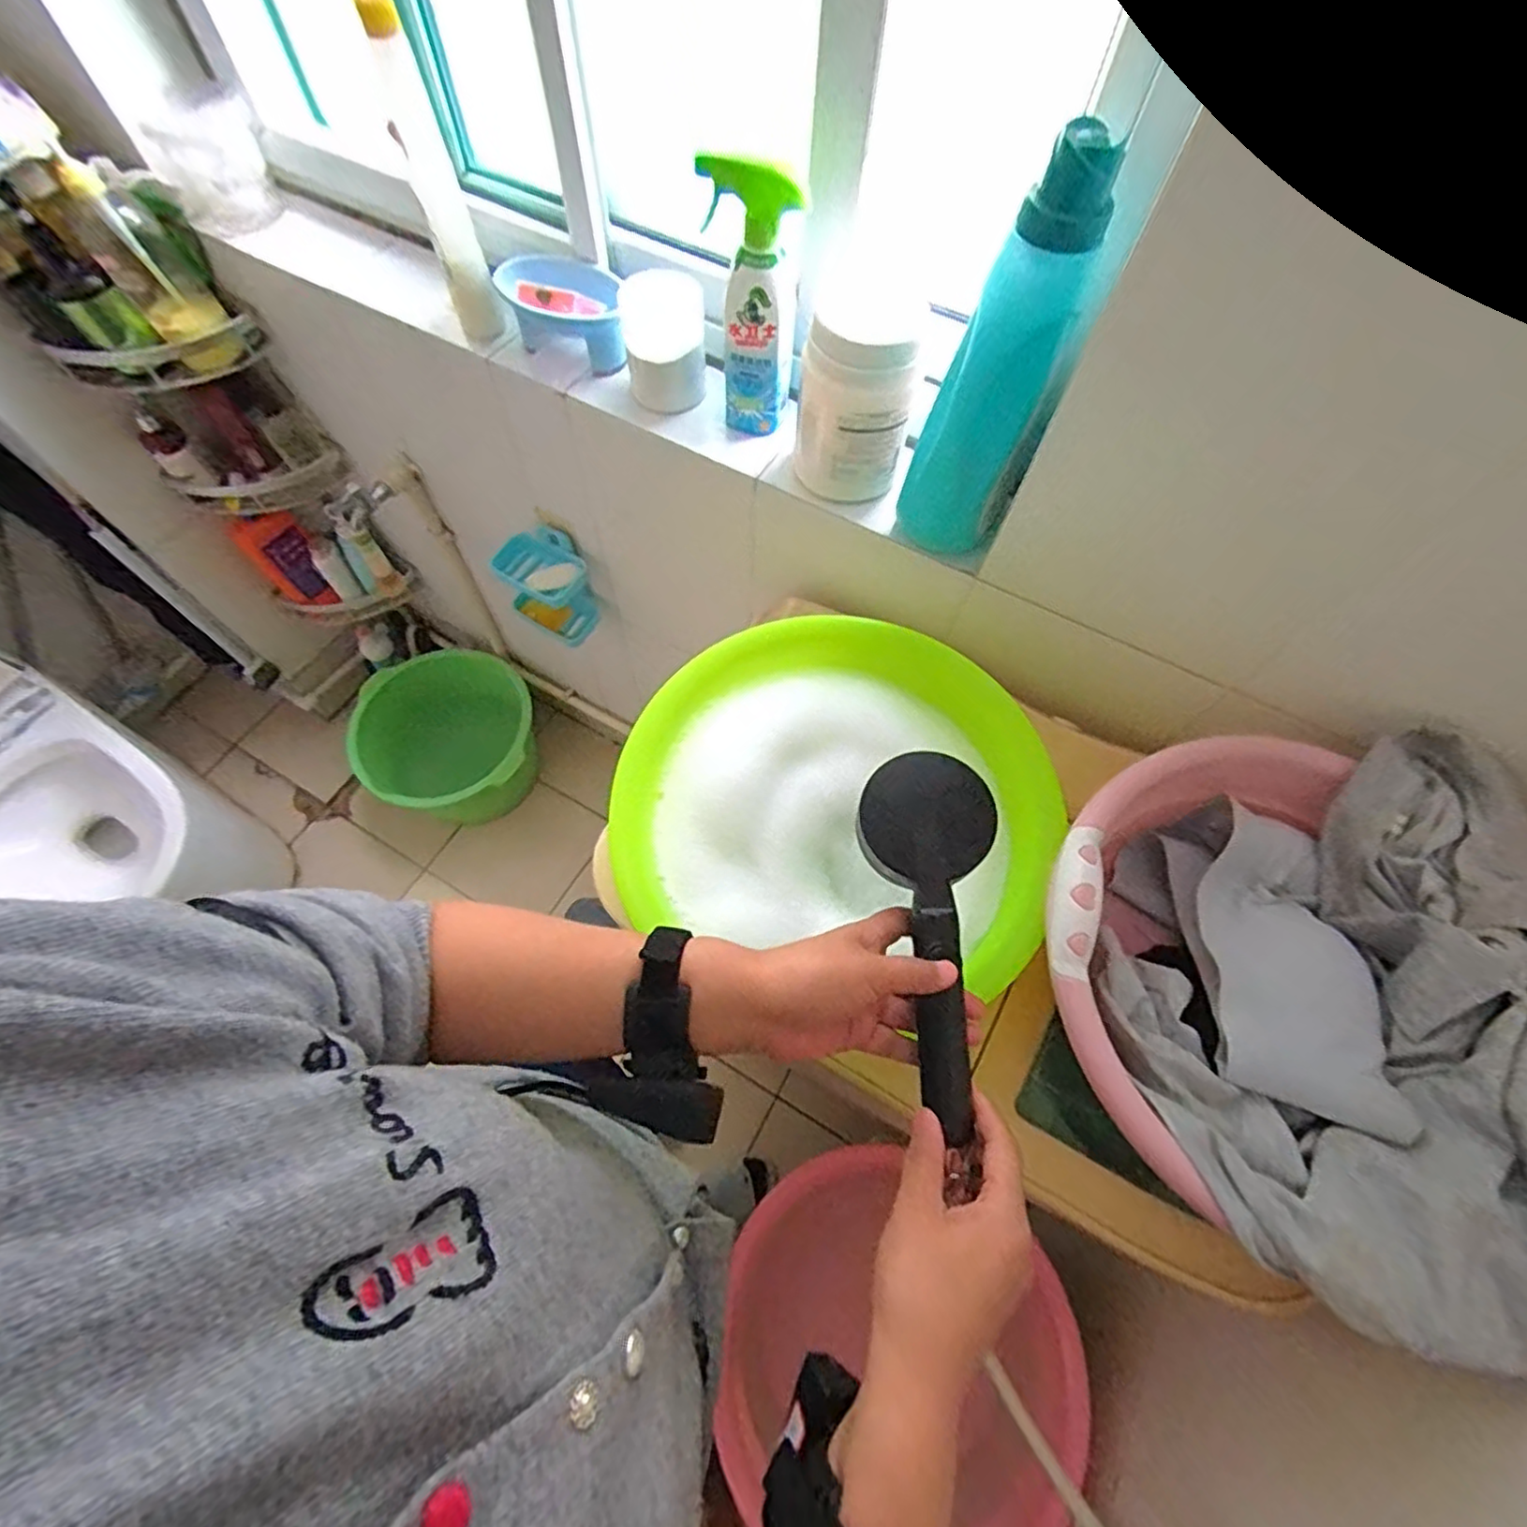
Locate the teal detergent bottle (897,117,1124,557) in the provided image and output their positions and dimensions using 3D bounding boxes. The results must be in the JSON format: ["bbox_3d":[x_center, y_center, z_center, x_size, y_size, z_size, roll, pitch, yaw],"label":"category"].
[{"bbox_3d":[0.183,-0.290,0.514,0.085,0.297,0.064,26,49,12],"label":"teal detergent bottle"}]

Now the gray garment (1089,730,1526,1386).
[{"bbox_3d":[0.419,0.161,0.503,0.323,0.126,0.403,27,70,12],"label":"gray garment"}]

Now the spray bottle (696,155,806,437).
[{"bbox_3d":[-0.008,-0.419,0.614,0.082,0.217,0.047,0,67,2],"label":"spray bottle"}]

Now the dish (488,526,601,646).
[{"bbox_3d":[-0.324,-0.264,1.002,0.119,0.149,0.100,-27,69,-10],"label":"dish"}]

